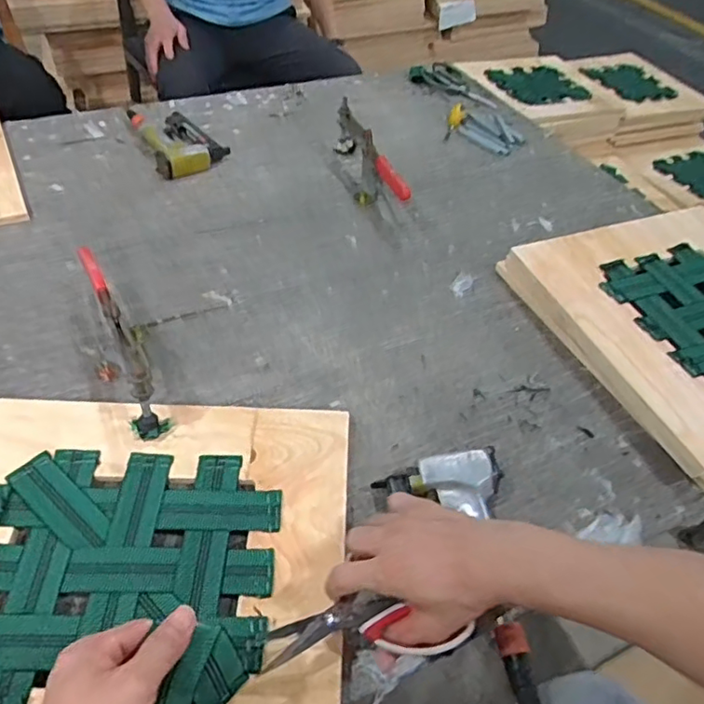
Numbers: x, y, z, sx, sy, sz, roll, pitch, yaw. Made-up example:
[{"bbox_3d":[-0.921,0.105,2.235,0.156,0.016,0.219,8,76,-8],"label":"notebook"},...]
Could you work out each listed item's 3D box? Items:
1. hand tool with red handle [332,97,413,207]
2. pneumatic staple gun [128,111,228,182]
[{"bbox_3d":[0.026,-0.343,1.063,0.048,0.098,0.306,-11,50,-17],"label":"hand tool with red handle"},{"bbox_3d":[-0.342,-0.433,1.137,0.140,0.046,0.263,-19,53,-22],"label":"pneumatic staple gun"}]

